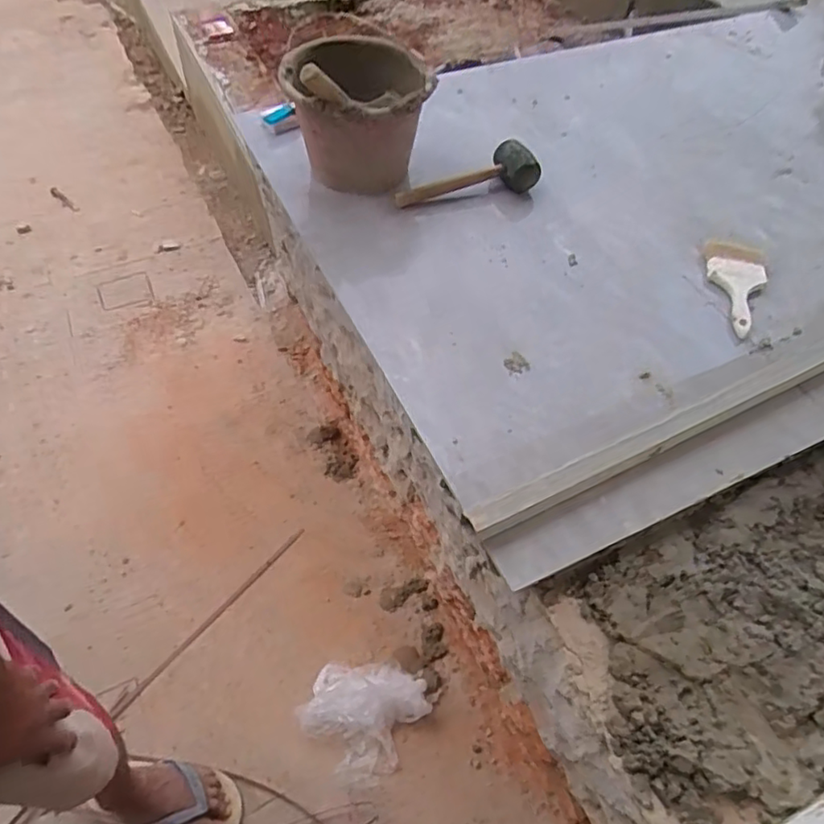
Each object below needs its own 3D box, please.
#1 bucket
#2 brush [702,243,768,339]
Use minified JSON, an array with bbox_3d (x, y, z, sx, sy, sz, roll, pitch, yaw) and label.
[{"bbox_3d":[-0.101,-0.583,1.179,0.258,0.235,0.258,-5,55,-5],"label":"bucket"},{"bbox_3d":[0.586,-0.230,1.115,0.099,0.030,0.230,10,56,6],"label":"brush"}]

